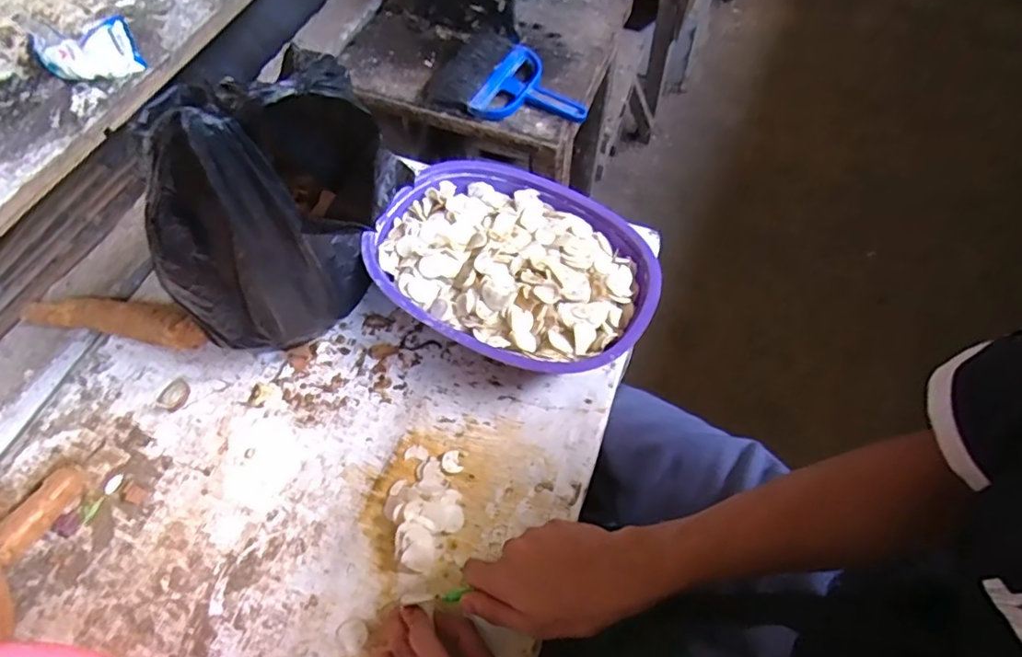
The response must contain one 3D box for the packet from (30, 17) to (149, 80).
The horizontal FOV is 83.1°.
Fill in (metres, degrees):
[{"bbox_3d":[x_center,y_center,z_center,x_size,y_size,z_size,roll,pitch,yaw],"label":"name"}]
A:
[{"bbox_3d":[-0.575,-0.371,0.784,0.129,0.068,0.047,-10,60,-3],"label":"packet"}]

